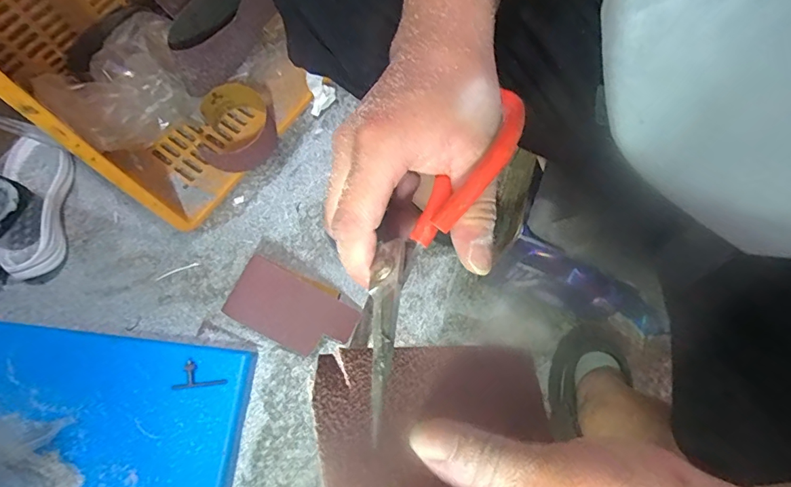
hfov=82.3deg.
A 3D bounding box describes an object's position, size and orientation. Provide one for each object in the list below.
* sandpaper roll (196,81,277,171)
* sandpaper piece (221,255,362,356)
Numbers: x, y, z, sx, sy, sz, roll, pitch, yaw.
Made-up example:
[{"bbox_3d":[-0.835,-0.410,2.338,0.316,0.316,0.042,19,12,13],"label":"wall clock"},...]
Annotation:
[{"bbox_3d":[-0.278,-0.198,0.790,0.145,0.070,0.134,0,71,-1],"label":"sandpaper roll"},{"bbox_3d":[-0.161,0.106,0.704,0.184,0.082,0.099,25,72,8],"label":"sandpaper piece"}]

